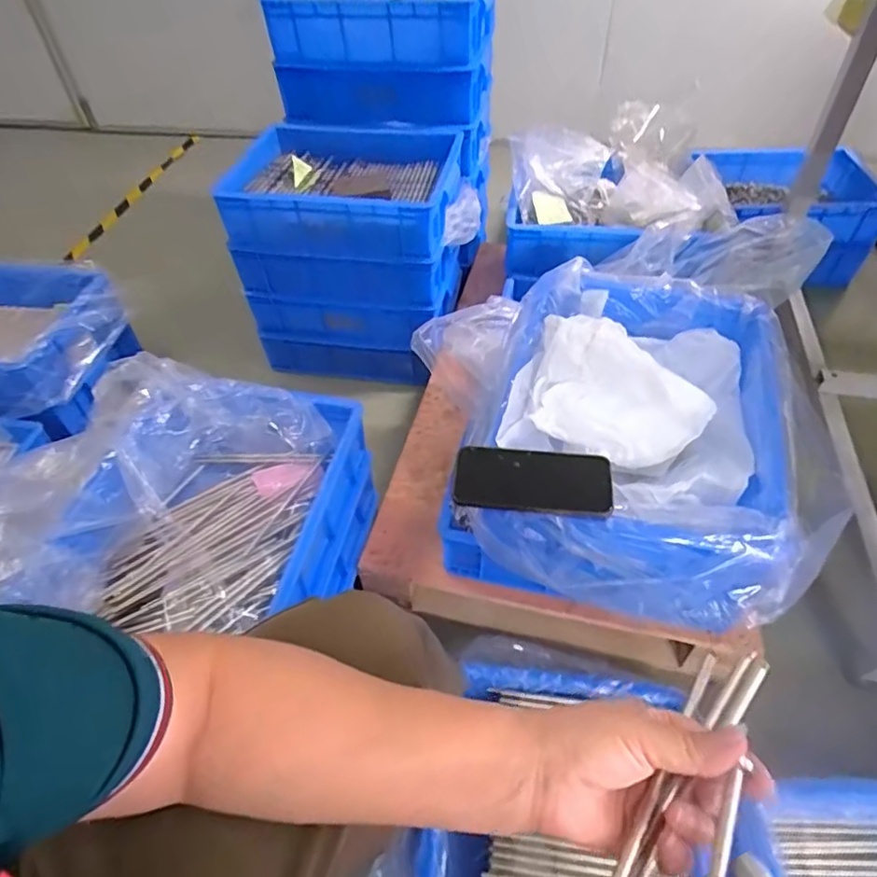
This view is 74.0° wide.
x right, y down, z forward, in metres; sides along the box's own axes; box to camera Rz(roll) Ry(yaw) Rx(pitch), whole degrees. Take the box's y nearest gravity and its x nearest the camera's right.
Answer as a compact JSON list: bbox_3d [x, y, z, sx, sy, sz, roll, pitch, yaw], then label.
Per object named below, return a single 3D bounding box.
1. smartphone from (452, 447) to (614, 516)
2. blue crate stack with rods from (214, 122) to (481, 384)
[{"bbox_3d":[0.097,0.041,0.606,0.158,0.014,0.079,2,49,5],"label":"smartphone"},{"bbox_3d":[-0.160,-0.367,1.209,0.425,0.416,0.267,8,50,9],"label":"blue crate stack with rods"}]

